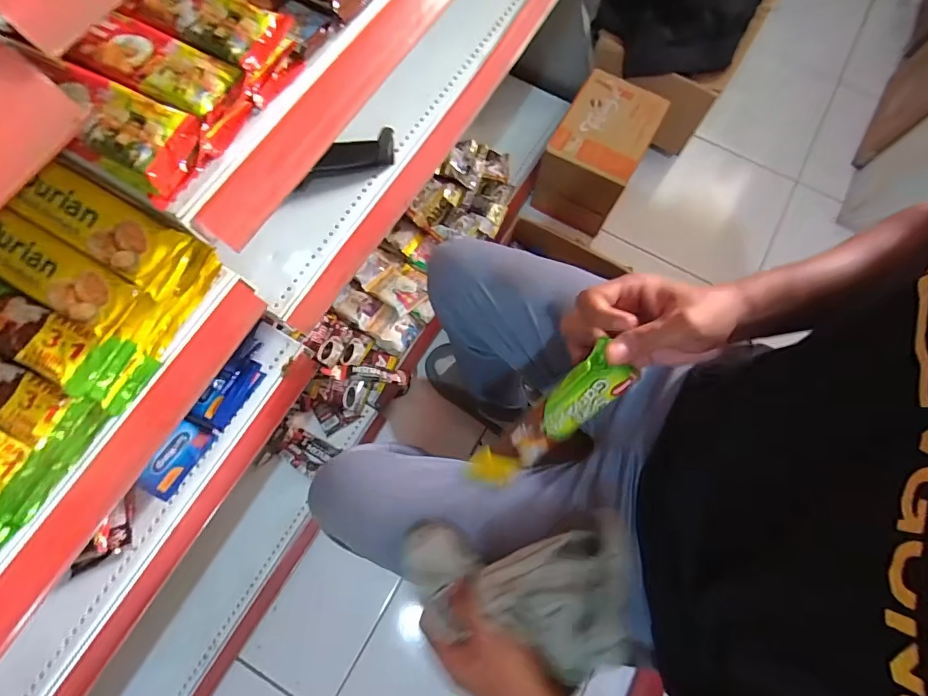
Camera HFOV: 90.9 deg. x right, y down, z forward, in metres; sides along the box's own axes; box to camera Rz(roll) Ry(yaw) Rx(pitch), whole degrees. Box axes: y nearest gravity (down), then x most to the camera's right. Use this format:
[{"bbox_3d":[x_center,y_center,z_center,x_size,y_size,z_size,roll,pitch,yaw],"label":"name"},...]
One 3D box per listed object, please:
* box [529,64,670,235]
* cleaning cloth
[{"bbox_3d":[0.320,-0.465,1.105,0.186,0.209,0.273,29,74,7],"label":"box"},{"bbox_3d":[0.046,0.202,0.386,0.187,0.089,0.101,-3,73,-3],"label":"cleaning cloth"}]

